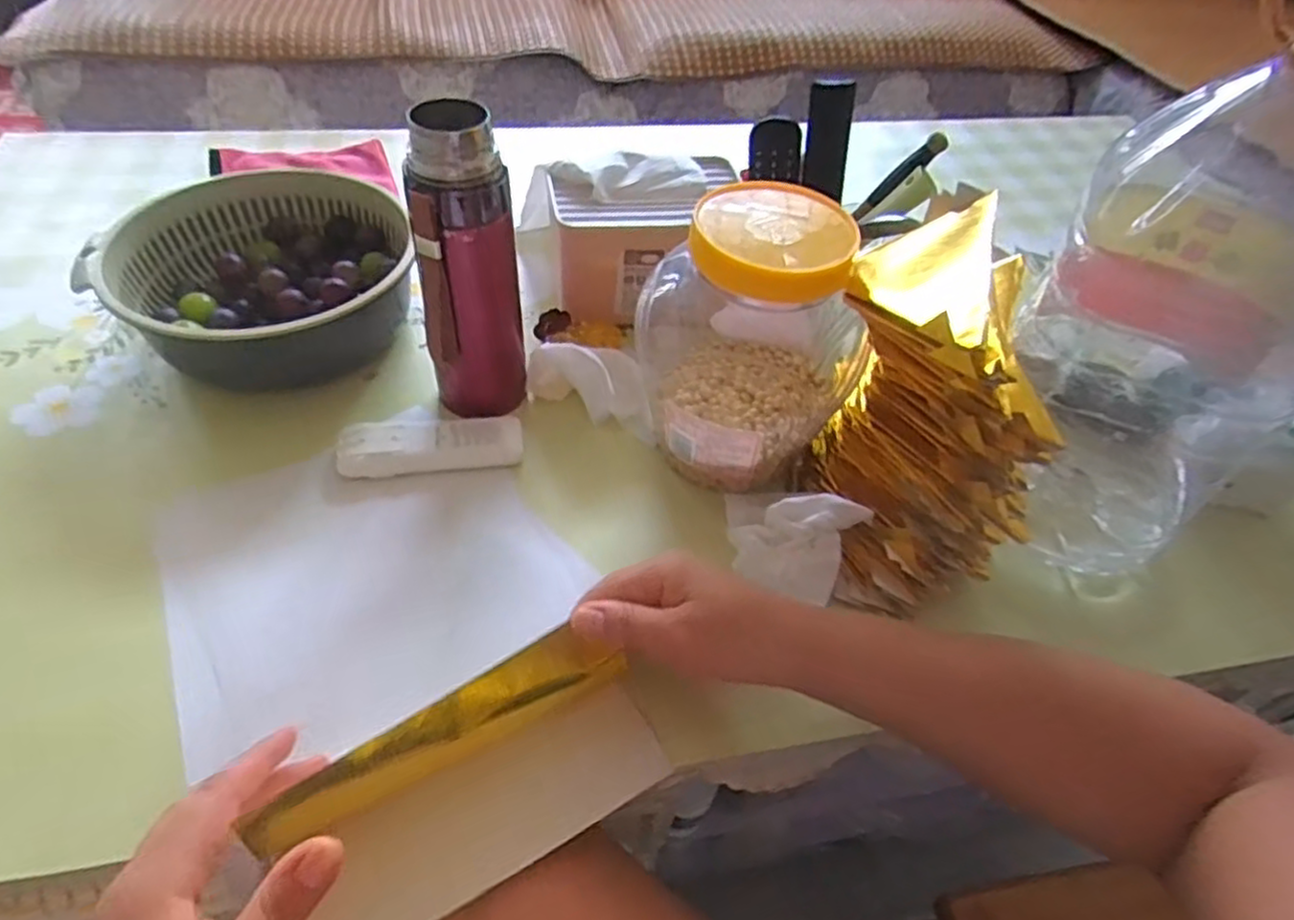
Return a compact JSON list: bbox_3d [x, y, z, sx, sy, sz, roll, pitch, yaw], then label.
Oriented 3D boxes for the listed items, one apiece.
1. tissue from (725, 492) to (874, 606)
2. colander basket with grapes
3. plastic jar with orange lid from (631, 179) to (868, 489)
[{"bbox_3d":[0.085,0.052,0.473,0.091,0.040,0.086,29,52,19],"label":"tissue"},{"bbox_3d":[-0.308,-0.148,0.594,0.225,0.084,0.178,-13,51,-17],"label":"colander basket with grapes"},{"bbox_3d":[0.066,-0.083,0.488,0.135,0.179,0.146,12,49,5],"label":"plastic jar with orange lid"}]

